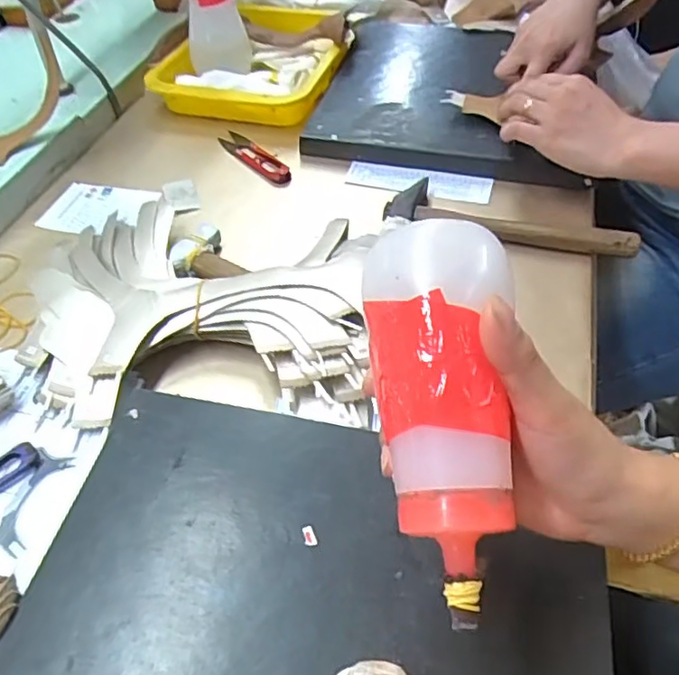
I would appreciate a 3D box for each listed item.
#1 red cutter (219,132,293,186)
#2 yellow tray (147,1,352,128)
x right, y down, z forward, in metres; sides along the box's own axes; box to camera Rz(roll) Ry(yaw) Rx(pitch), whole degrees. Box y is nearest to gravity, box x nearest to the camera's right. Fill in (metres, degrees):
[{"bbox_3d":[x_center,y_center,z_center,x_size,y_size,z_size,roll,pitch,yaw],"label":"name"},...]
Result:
[{"bbox_3d":[-0.088,-0.191,0.651,0.028,0.013,0.113,-30,54,-24],"label":"red cutter"},{"bbox_3d":[-0.090,-0.332,0.752,0.186,0.048,0.248,16,50,15],"label":"yellow tray"}]

